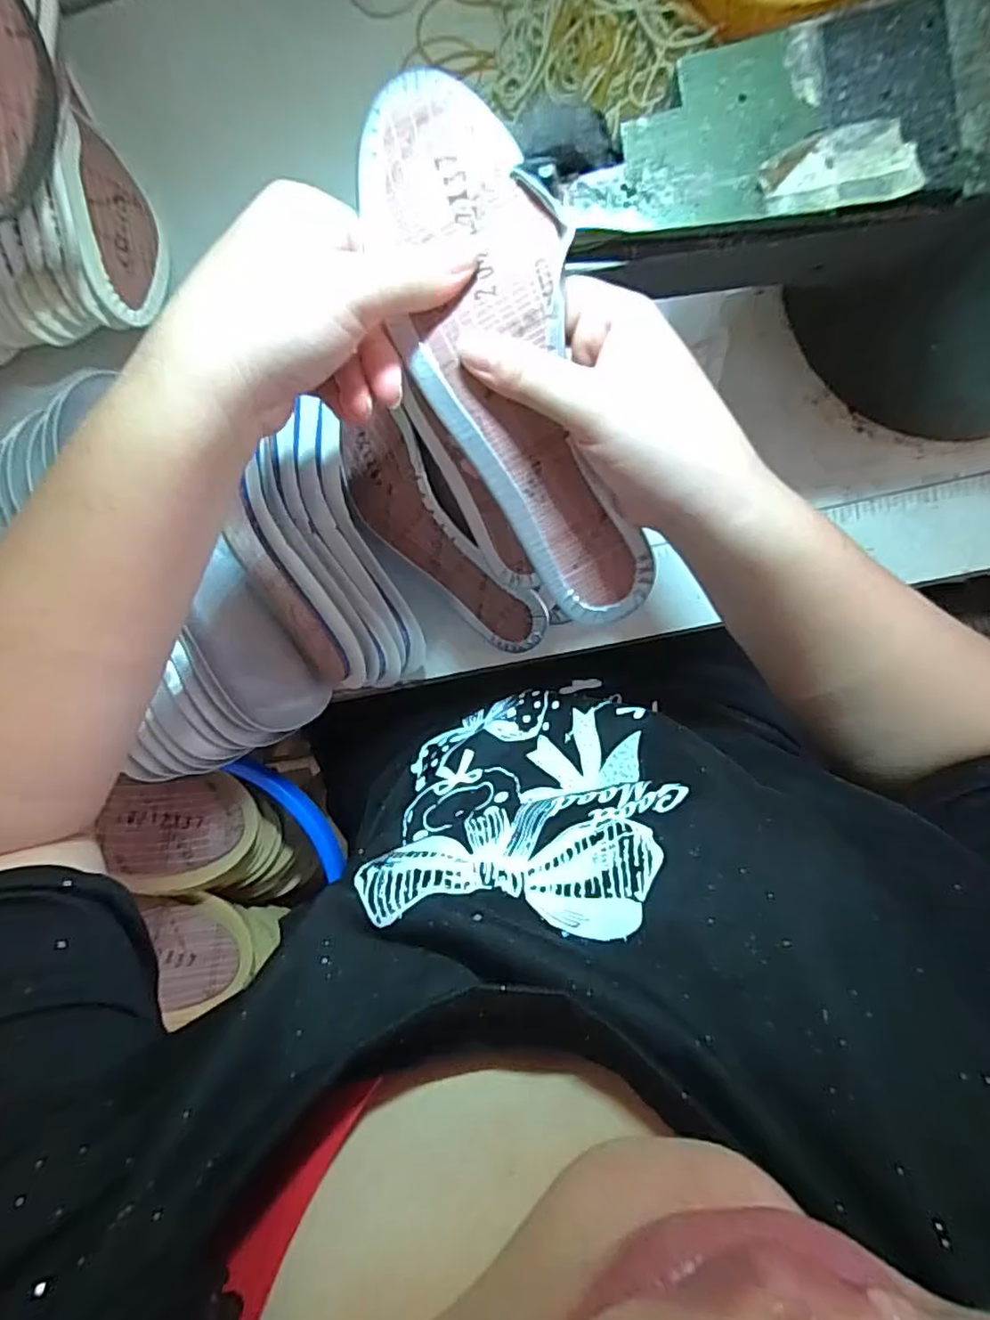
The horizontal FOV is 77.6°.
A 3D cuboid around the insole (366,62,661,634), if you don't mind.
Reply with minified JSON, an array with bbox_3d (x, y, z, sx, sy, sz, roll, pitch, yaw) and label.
[{"bbox_3d":[0.008,-0.119,0.270,0.070,0.024,0.229,-22,110,8],"label":"insole"}]

